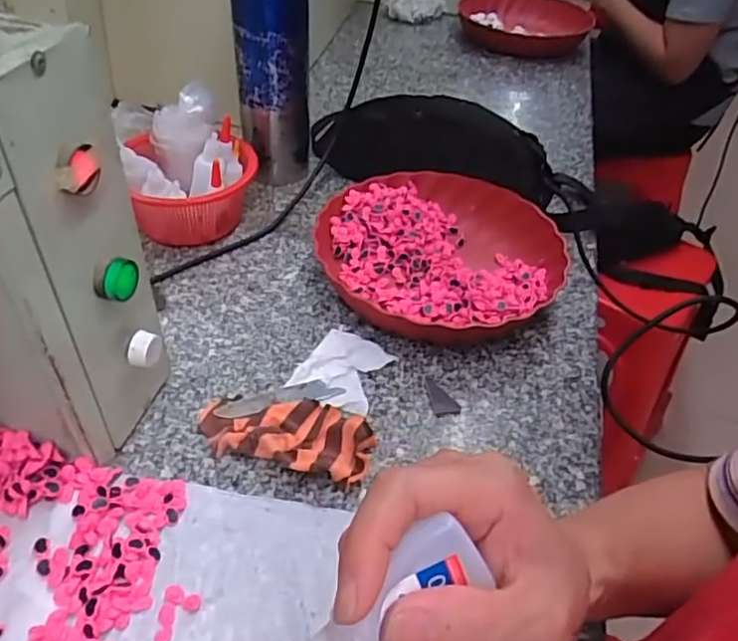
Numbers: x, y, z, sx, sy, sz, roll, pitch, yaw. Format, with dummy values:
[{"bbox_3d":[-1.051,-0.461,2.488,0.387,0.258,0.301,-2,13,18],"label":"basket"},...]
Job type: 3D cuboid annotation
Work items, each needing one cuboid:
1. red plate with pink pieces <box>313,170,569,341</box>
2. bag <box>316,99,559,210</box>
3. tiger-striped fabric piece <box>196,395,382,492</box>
[{"bbox_3d":[0.071,-0.065,0.636,0.224,0.050,0.232,2,44,-2],"label":"red plate with pink pieces"},{"bbox_3d":[0.072,-0.200,0.746,0.287,0.097,0.094,13,44,8],"label":"bag"},{"bbox_3d":[-0.065,0.082,0.488,0.137,0.024,0.067,12,44,8],"label":"tiger-striped fabric piece"}]

